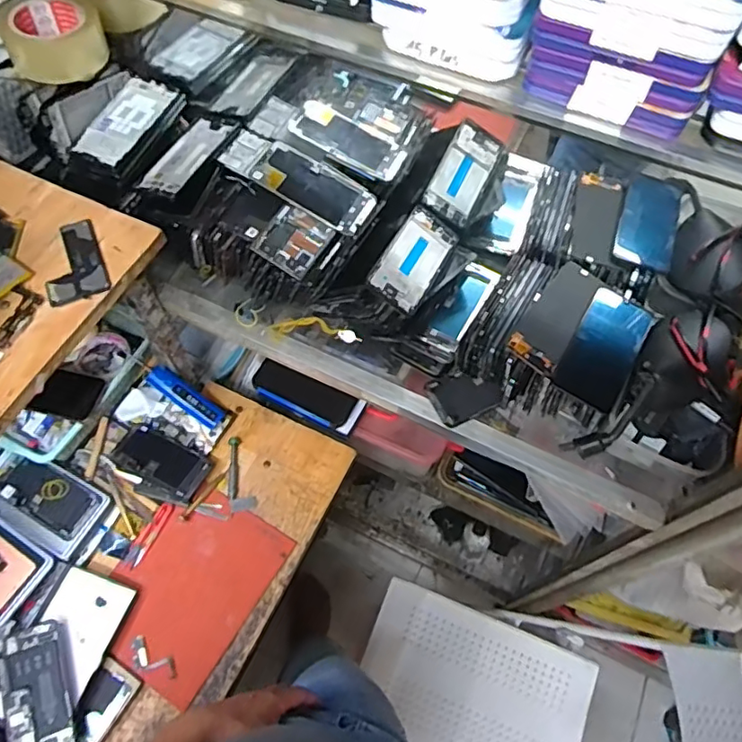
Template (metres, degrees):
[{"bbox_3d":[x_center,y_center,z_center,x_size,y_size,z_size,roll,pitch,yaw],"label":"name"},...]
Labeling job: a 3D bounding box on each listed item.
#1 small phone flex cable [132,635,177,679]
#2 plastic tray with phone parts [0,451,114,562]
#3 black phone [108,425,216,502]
[{"bbox_3d":[-0.292,0.388,0.778,0.075,0.006,0.032,28,66,13],"label":"small phone flex cable"},{"bbox_3d":[-0.486,0.189,0.855,0.189,0.034,0.103,25,65,12],"label":"plastic tray with phone parts"},{"bbox_3d":[-0.324,0.143,0.893,0.145,0.013,0.082,24,65,11],"label":"black phone"}]

